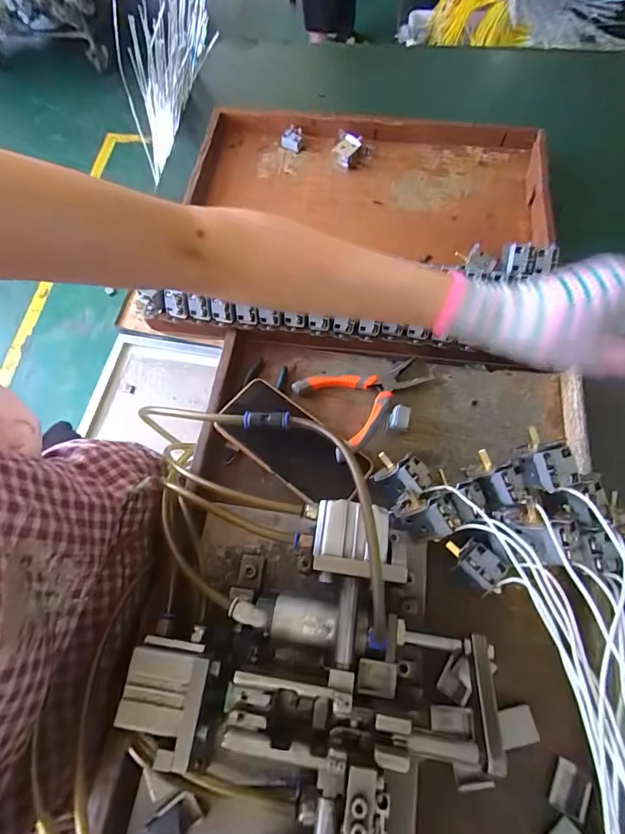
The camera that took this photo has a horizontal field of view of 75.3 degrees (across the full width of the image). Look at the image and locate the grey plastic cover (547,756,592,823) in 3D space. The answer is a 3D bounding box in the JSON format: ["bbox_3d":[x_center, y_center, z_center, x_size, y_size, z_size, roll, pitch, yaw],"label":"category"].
[{"bbox_3d":[0.201,0.291,0.317,0.025,0.010,0.032,28,72,12],"label":"grey plastic cover"}]

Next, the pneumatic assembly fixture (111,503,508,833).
[{"bbox_3d":[-0.009,0.226,0.315,0.274,0.091,0.307,12,70,7],"label":"pneumatic assembly fixture"}]

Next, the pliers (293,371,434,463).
[{"bbox_3d":[0.060,-0.027,0.448,0.136,0.018,0.099,-30,70,-9],"label":"pliers"}]

